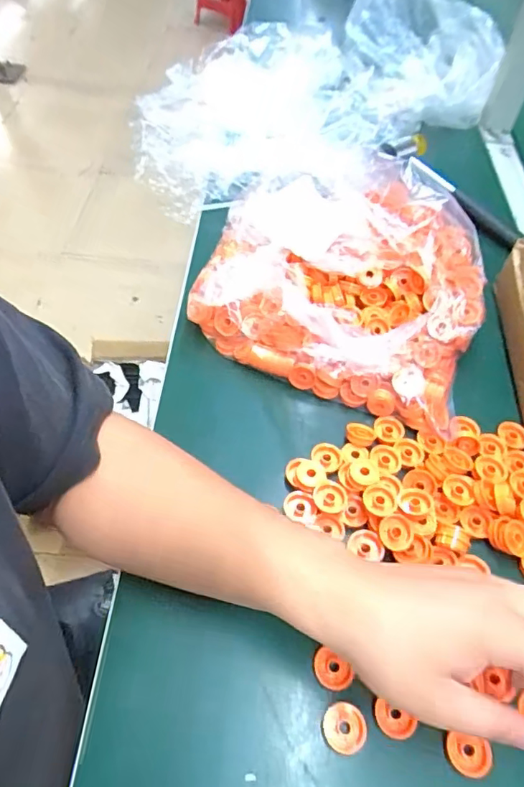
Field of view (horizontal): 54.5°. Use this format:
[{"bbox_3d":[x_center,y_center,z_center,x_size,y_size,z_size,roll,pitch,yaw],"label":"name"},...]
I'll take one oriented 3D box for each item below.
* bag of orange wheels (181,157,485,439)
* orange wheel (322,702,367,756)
[{"bbox_3d":[0.079,-0.121,0.497,0.272,0.104,0.235,23,55,13],"label":"bag of orange wheels"},{"bbox_3d":[0.052,0.208,0.316,0.026,0.007,0.026,2,53,-3],"label":"orange wheel"}]

